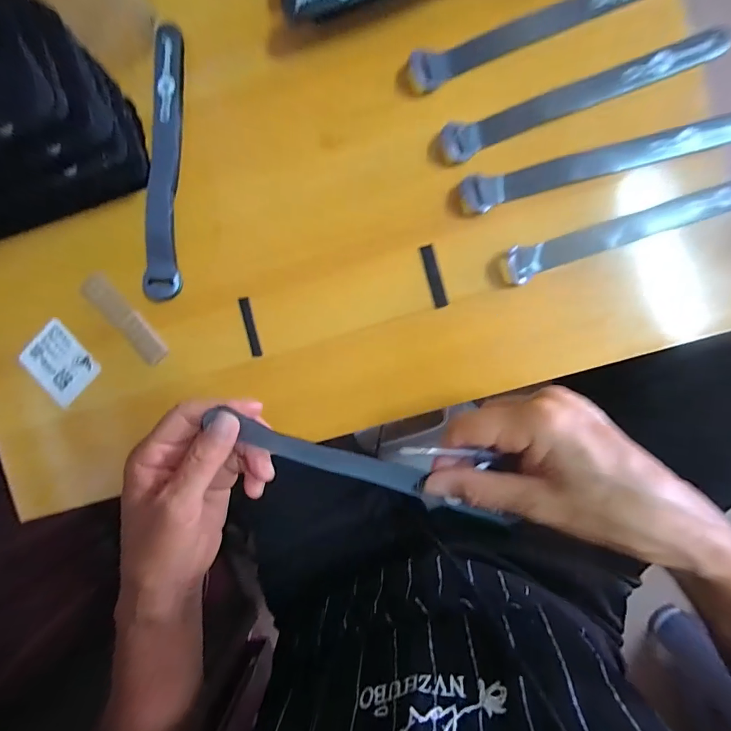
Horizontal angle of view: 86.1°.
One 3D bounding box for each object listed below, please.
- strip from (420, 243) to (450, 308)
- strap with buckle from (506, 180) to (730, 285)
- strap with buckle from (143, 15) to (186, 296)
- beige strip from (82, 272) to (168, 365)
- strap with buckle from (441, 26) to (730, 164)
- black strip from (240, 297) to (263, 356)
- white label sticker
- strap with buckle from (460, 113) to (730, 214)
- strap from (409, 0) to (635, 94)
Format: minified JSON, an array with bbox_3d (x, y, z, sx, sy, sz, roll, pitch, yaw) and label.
[{"bbox_3d":[0.051,-0.066,0.291,0.010,0.005,0.046,-14,91,5],"label":"strip"},{"bbox_3d":[0.190,-0.096,0.270,0.186,0.016,0.024,-16,91,5],"label":"strap with buckle"},{"bbox_3d":[-0.151,-0.150,0.298,0.026,0.014,0.197,6,93,5],"label":"strap with buckle"},{"bbox_3d":[-0.191,-0.037,0.312,0.022,0.006,0.084,-40,90,6],"label":"beige strip"},{"bbox_3d":[0.147,-0.185,0.271,0.192,0.011,0.022,-18,91,5],"label":"strap with buckle"},{"bbox_3d":[-0.091,-0.030,0.307,0.009,0.004,0.047,-13,91,5],"label":"black strip"},{"bbox_3d":[-0.256,-0.002,0.327,0.047,0.007,0.058,-41,93,1],"label":"white label sticker"},{"bbox_3d":[0.164,-0.142,0.269,0.193,0.014,0.022,-14,91,5],"label":"strap with buckle"},{"bbox_3d":[0.125,-0.238,0.270,0.193,0.009,0.022,-19,91,5],"label":"strap"}]

